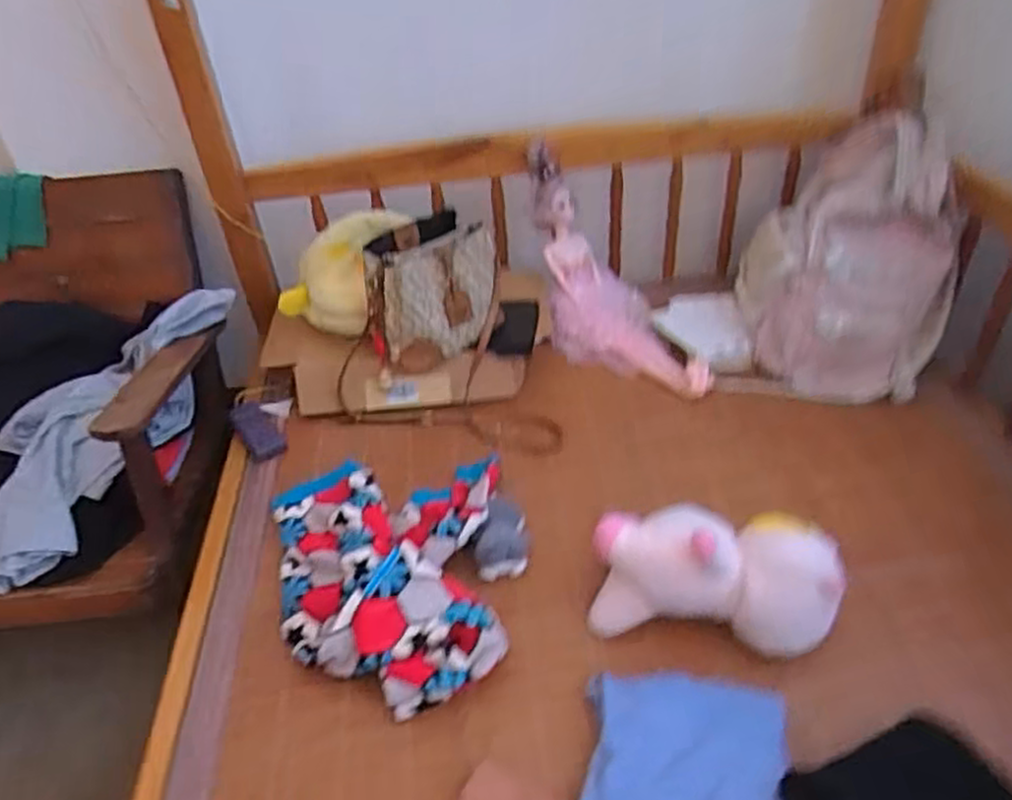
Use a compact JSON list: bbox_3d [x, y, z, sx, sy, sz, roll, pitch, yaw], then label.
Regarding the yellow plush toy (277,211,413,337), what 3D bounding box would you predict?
[{"bbox_3d":[-0.265,-0.216,1.259,0.220,0.147,0.180,-29,44,-26],"label":"yellow plush toy"}]

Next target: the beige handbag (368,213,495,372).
[{"bbox_3d":[-0.119,-0.166,1.203,0.212,0.191,0.133,-15,39,-10],"label":"beige handbag"}]

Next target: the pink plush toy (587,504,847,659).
[{"bbox_3d":[0.239,0.208,0.871,0.270,0.131,0.115,4,40,13],"label":"pink plush toy"}]

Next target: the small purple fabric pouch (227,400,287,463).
[{"bbox_3d":[-0.401,0.051,1.215,0.064,0.042,0.125,-25,42,-22],"label":"small purple fabric pouch"}]

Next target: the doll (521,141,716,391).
[{"bbox_3d":[0.166,-0.202,1.304,0.196,0.152,0.498,-25,79,-22],"label":"doll"}]

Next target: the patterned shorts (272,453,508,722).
[{"bbox_3d":[-0.140,0.210,0.963,0.313,0.074,0.380,-12,39,-7],"label":"patterned shorts"}]

